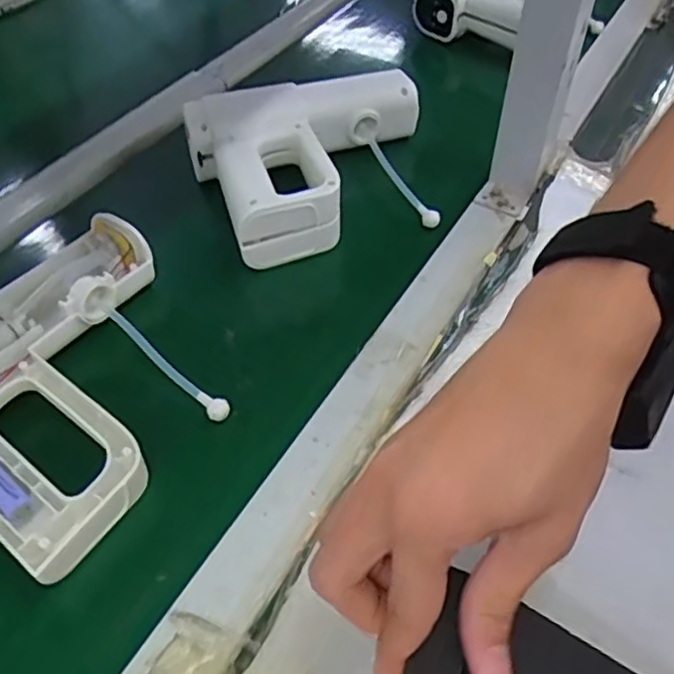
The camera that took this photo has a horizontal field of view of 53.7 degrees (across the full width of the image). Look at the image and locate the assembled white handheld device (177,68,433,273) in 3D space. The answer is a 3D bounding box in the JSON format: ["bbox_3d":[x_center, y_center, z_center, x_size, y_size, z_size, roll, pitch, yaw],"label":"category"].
[{"bbox_3d":[-0.010,-0.151,0.566,0.204,0.052,0.171,-15,50,-12],"label":"assembled white handheld device"}]

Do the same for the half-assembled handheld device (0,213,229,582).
[{"bbox_3d":[-0.167,0.023,0.416,0.185,0.037,0.205,29,55,23],"label":"half-assembled handheld device"}]

